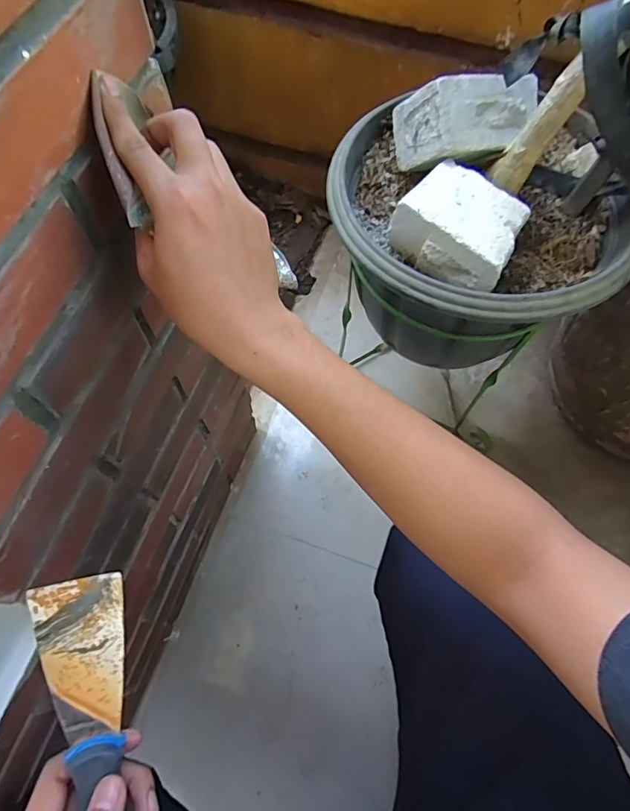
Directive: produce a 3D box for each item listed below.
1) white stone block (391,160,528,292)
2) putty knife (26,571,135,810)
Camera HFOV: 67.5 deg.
[{"bbox_3d":[0.167,-0.198,0.527,0.129,0.061,0.101,40,71,15],"label":"white stone block"},{"bbox_3d":[-0.124,0.190,0.272,0.044,0.018,0.180,-9,90,-3],"label":"putty knife"}]

